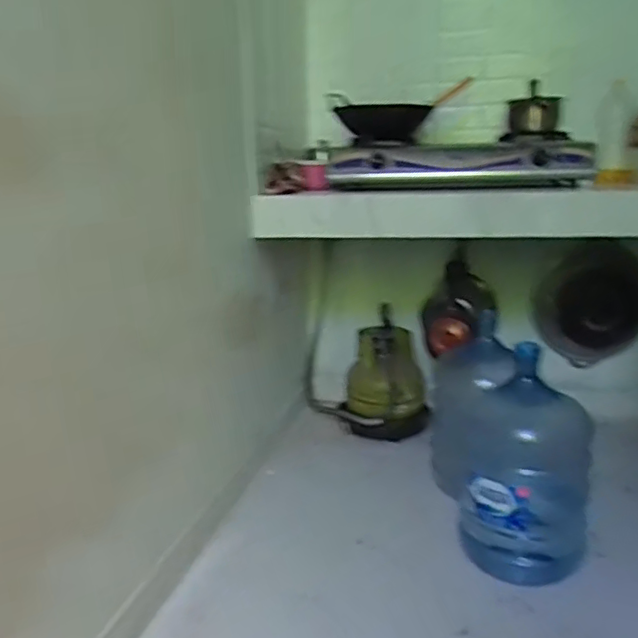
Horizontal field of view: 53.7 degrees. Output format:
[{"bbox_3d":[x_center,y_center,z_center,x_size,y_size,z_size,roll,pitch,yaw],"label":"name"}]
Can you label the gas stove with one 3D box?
[{"bbox_3d":[0.368,-0.423,1.684,0.673,0.135,0.316,4,12,25],"label":"gas stove"}]

